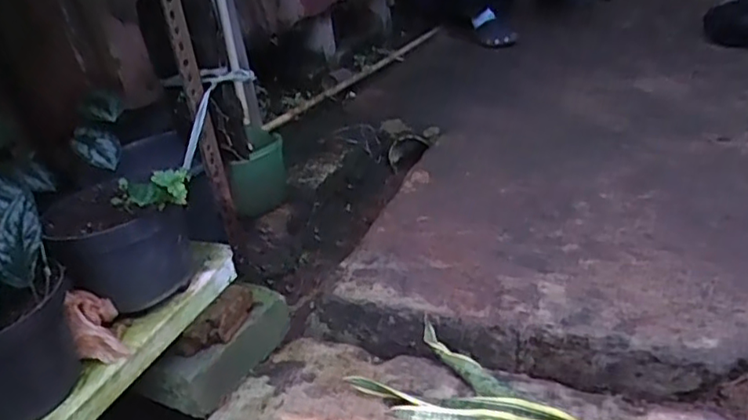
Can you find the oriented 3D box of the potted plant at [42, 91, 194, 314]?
[{"bbox_3d":[-0.338,-0.003,0.810,0.170,0.196,0.245,-22,33,-24],"label":"potted plant"}]

